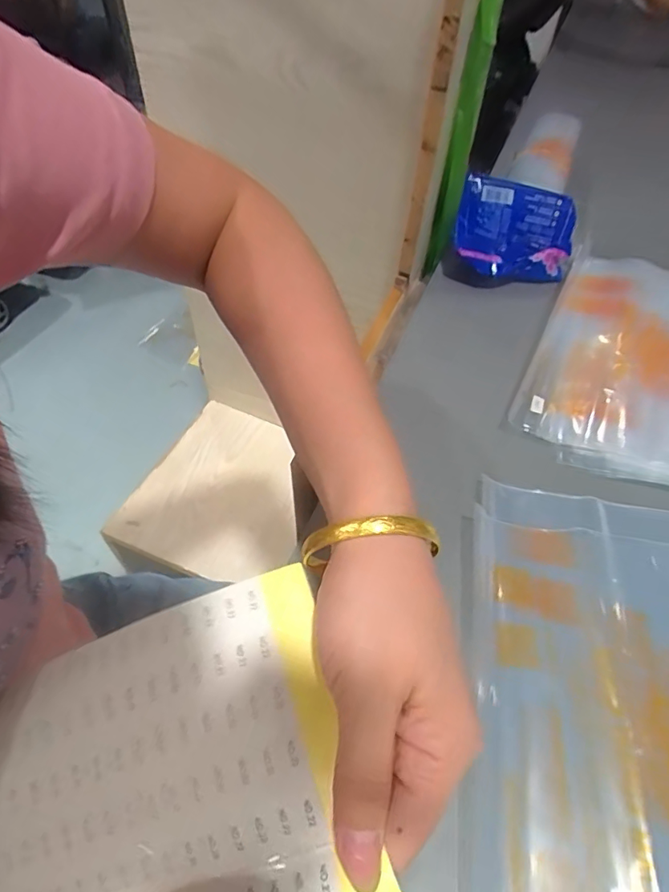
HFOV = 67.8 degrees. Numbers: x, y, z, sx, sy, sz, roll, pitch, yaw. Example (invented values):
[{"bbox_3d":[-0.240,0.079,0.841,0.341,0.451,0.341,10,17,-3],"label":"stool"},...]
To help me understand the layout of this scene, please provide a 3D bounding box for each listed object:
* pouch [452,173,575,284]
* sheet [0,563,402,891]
[{"bbox_3d":[0.197,-0.231,0.547,0.123,0.090,0.089,16,54,10],"label":"pouch"},{"bbox_3d":[-0.067,0.149,0.195,0.163,0.014,0.145,-26,69,6],"label":"sheet"}]

